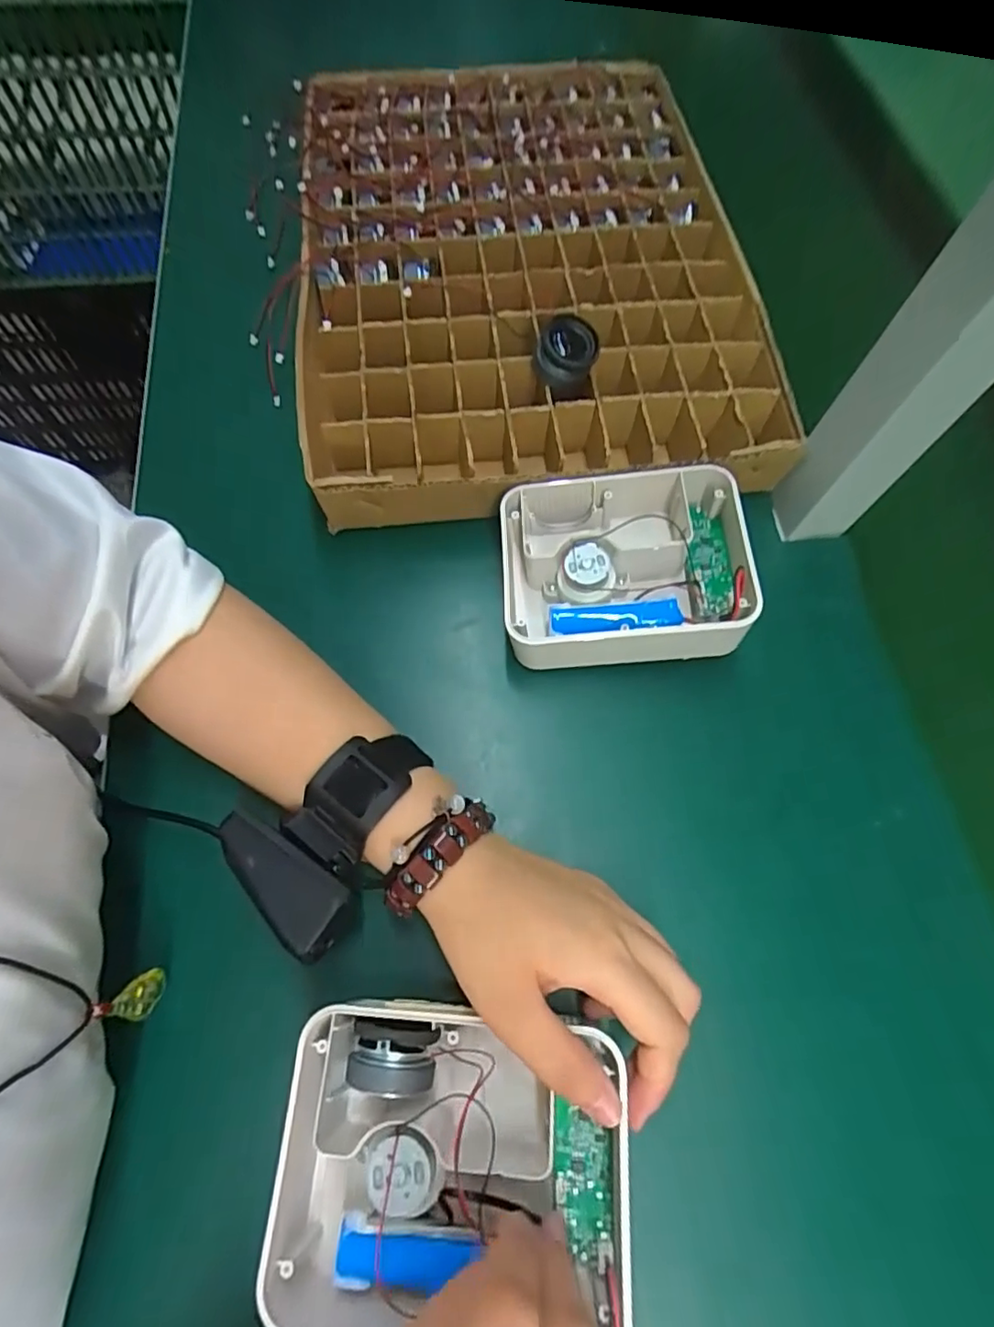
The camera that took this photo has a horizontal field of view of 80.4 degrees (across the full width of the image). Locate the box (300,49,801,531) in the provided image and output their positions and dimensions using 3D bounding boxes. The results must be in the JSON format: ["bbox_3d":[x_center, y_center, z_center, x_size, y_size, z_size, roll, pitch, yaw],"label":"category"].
[{"bbox_3d":[0.014,-0.283,0.416,0.292,0.073,0.400,-5,68,-5],"label":"box"}]

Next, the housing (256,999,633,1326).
[{"bbox_3d":[-0.018,0.190,0.233,0.134,0.045,0.104,0,68,-3],"label":"housing"}]

